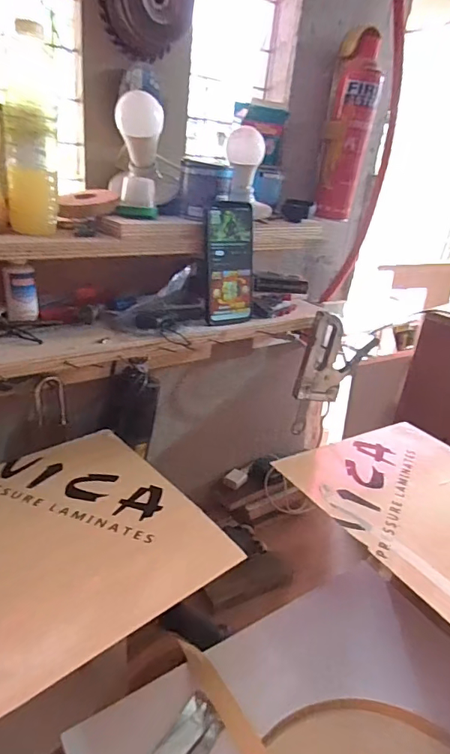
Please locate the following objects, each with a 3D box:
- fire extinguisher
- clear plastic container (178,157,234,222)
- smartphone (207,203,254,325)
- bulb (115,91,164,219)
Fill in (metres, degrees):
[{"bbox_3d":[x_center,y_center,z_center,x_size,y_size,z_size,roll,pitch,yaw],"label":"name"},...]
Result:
[{"bbox_3d":[0.212,-0.428,0.823,0.082,0.276,0.060,15,27,14],"label":"fire extinguisher"},{"bbox_3d":[-0.028,-0.259,0.653,0.058,0.071,0.060,26,32,32],"label":"clear plastic container"},{"bbox_3d":[0.007,-0.157,0.659,0.078,0.165,0.007,-12,21,-34],"label":"smartphone"},{"bbox_3d":[-0.112,-0.286,0.615,0.058,0.136,0.067,-2,28,-19],"label":"bulb"}]

